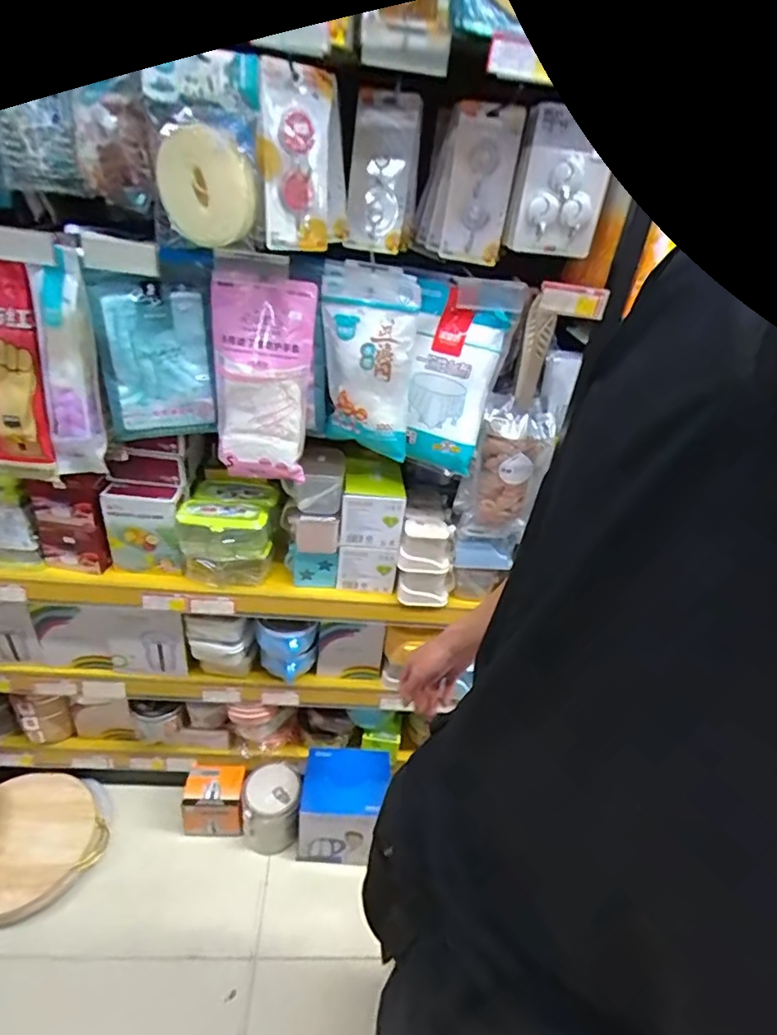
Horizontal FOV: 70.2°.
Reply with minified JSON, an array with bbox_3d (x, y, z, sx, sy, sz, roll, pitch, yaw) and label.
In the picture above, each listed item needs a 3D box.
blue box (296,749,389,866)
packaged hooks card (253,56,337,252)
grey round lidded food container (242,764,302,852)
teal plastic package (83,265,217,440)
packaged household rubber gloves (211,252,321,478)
[{"bbox_3d":[-0.110,0.700,1.347,0.196,0.181,0.181,7,32,0],"label":"blue box"},{"bbox_3d":[-0.118,-0.471,0.736,0.127,0.208,0.033,-22,42,-36],"label":"packaged hooks card"},{"bbox_3d":[-0.286,0.707,1.350,0.133,0.152,0.129,6,32,-3],"label":"grey round lidded food container"},{"bbox_3d":[-0.360,-0.250,0.870,0.168,0.269,0.040,-17,40,-31],"label":"teal plastic package"},{"bbox_3d":[-0.202,-0.227,0.901,0.154,0.343,0.064,-1,33,-13],"label":"packaged household rubber gloves"}]

